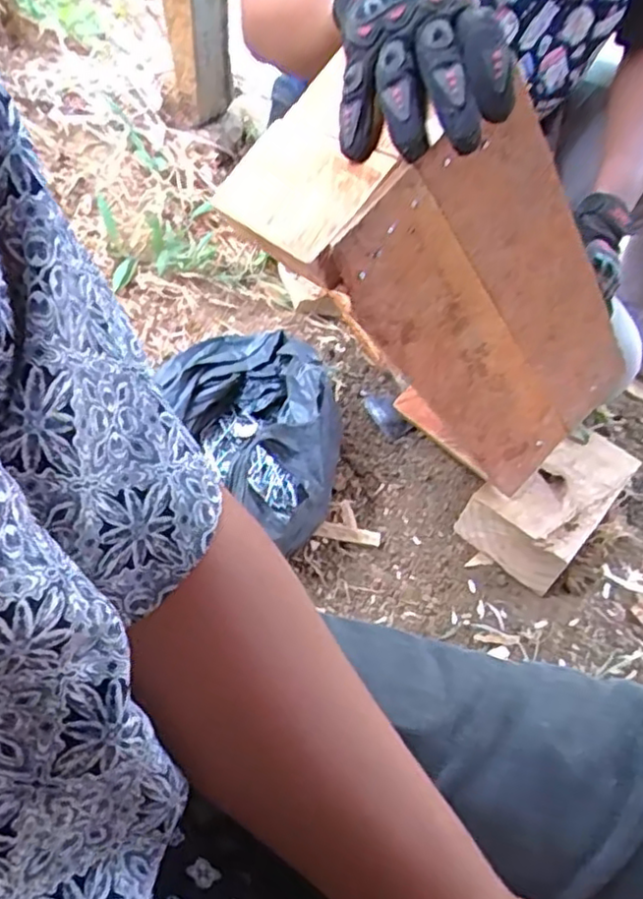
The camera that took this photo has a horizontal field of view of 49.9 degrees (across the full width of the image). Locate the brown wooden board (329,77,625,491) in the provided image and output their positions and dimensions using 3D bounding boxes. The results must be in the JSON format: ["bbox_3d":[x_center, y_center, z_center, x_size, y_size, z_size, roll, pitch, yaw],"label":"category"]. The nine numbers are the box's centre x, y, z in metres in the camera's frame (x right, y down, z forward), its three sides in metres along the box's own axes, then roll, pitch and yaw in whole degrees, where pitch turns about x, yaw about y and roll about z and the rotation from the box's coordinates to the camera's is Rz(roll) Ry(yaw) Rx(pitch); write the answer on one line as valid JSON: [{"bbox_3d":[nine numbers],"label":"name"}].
[{"bbox_3d":[0.163,-0.103,0.605,0.200,0.389,0.020,-50,49,-2],"label":"brown wooden board"}]

